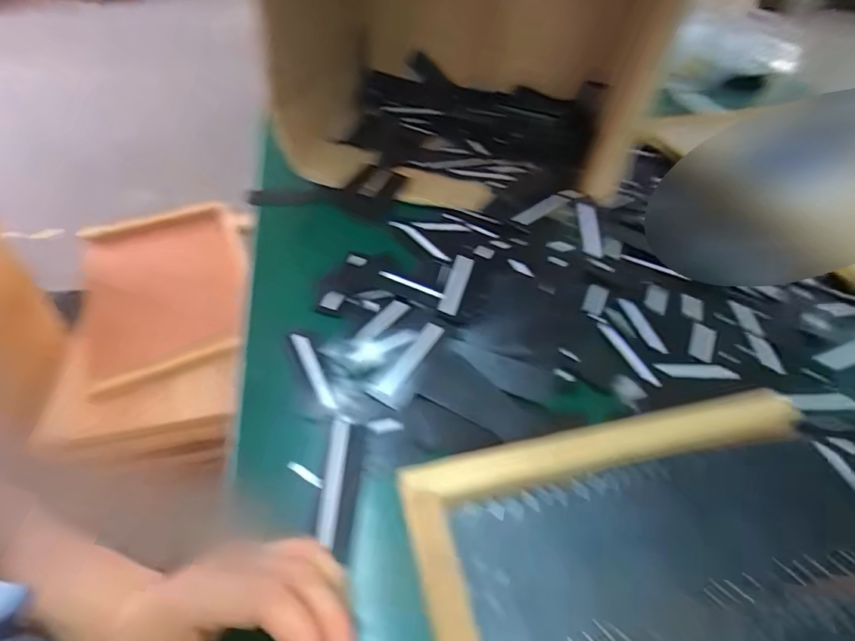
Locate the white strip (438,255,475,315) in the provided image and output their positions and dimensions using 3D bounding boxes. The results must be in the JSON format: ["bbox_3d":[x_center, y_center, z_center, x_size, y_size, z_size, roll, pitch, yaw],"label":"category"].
[{"bbox_3d":[0.027,-0.035,0.438,0.018,0.005,0.074,13,48,11],"label":"white strip"}]

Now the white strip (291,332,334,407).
[{"bbox_3d":[-0.091,0.039,0.374,0.011,0.004,0.079,-28,57,-11],"label":"white strip"}]

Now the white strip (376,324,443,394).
[{"bbox_3d":[-0.013,0.030,0.381,0.015,0.004,0.078,26,52,21],"label":"white strip"}]

